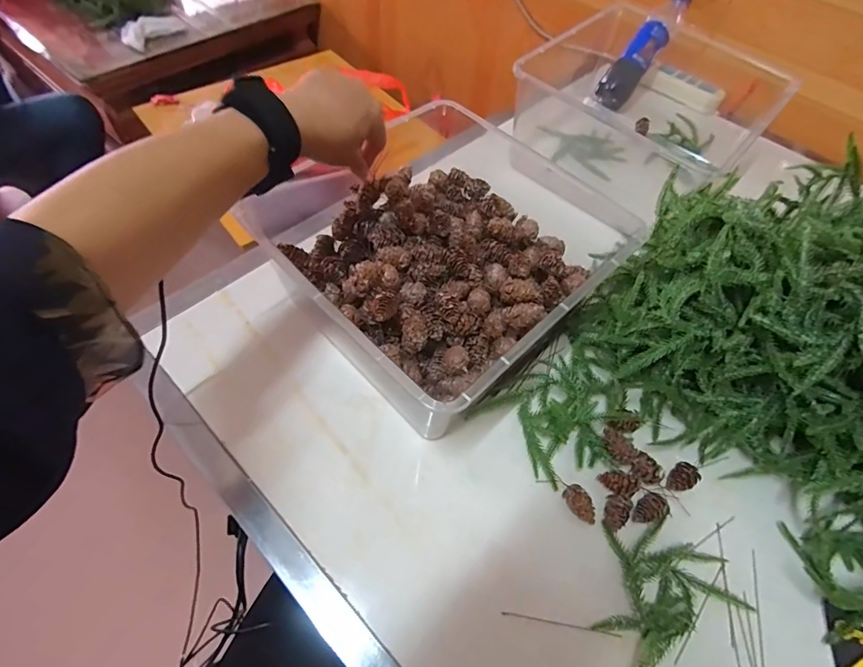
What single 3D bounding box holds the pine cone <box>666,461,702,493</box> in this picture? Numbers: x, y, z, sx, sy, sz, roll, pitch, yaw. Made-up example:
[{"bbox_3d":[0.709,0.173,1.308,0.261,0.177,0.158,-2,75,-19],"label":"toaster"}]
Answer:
[{"bbox_3d":[0.250,0.145,0.431,0.033,0.017,0.023,-29,64,-20],"label":"pine cone"}]

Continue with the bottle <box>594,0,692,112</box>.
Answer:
[{"bbox_3d":[0.382,-0.512,0.770,0.059,0.053,0.239,37,92,18],"label":"bottle"}]

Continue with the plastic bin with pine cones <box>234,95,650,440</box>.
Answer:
[{"bbox_3d":[0.008,-0.072,0.472,0.254,0.131,0.286,-38,67,-24],"label":"plastic bin with pine cones"}]

